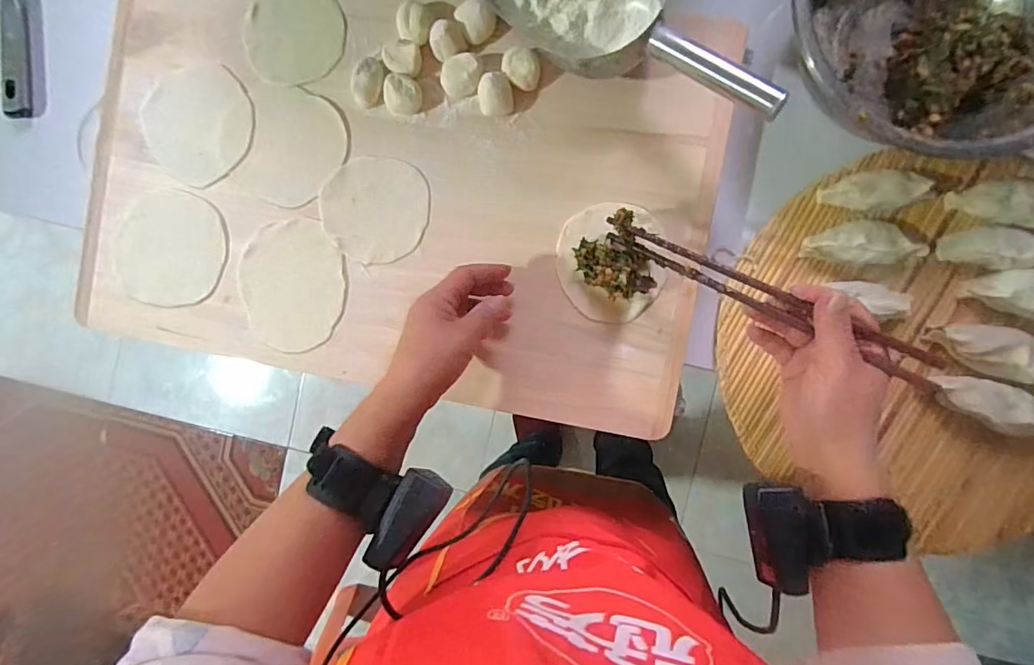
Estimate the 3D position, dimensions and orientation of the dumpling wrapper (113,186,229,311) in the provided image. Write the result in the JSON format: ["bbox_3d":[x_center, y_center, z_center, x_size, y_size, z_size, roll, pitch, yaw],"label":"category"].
[{"bbox_3d":[-0.323,-0.078,0.476,0.105,0.005,0.103,0,92,4],"label":"dumpling wrapper"}]

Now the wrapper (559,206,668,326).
[{"bbox_3d":[0.081,-0.059,0.432,0.089,0.040,0.100,-2,92,4],"label":"wrapper"}]

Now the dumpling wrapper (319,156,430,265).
[{"bbox_3d":[-0.129,-0.110,0.465,0.095,0.004,0.092,0,92,4],"label":"dumpling wrapper"}]

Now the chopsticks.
[{"bbox_3d":[0.176,-0.027,0.379,0.240,0.022,0.019,30,93,22],"label":"chopsticks"}]

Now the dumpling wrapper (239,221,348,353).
[{"bbox_3d":[-0.205,-0.042,0.471,0.096,0.004,0.114,-8,95,7],"label":"dumpling wrapper"}]

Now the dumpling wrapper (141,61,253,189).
[{"bbox_3d":[-0.294,-0.194,0.470,0.100,0.004,0.105,0,92,4],"label":"dumpling wrapper"}]

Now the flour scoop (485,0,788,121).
[{"bbox_3d":[0.078,-0.246,0.402,0.279,0.047,0.104,43,94,17],"label":"flour scoop"}]

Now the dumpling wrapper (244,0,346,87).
[{"bbox_3d":[-0.200,-0.272,0.462,0.087,0.005,0.092,0,92,4],"label":"dumpling wrapper"}]

